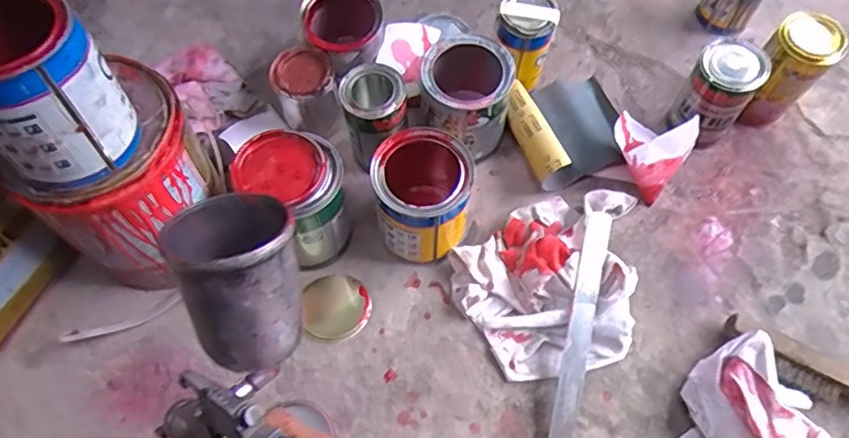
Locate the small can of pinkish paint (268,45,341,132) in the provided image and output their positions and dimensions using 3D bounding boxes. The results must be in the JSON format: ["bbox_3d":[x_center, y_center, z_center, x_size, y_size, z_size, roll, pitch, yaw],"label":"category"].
[{"bbox_3d":[-0.144,-0.154,0.728,0.069,0.106,0.066,0,66,0],"label":"small can of pinkish paint"}]

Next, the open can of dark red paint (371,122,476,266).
[{"bbox_3d":[0.002,-0.022,0.661,0.104,0.121,0.104,-10,66,-4],"label":"open can of dark red paint"}]

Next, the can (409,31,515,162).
[{"bbox_3d":[0.052,-0.142,0.724,0.109,0.133,0.103,0,66,0],"label":"can"}]

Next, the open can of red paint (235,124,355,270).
[{"bbox_3d":[-0.137,-0.020,0.656,0.108,0.148,0.103,-42,72,-17],"label":"open can of red paint"}]

